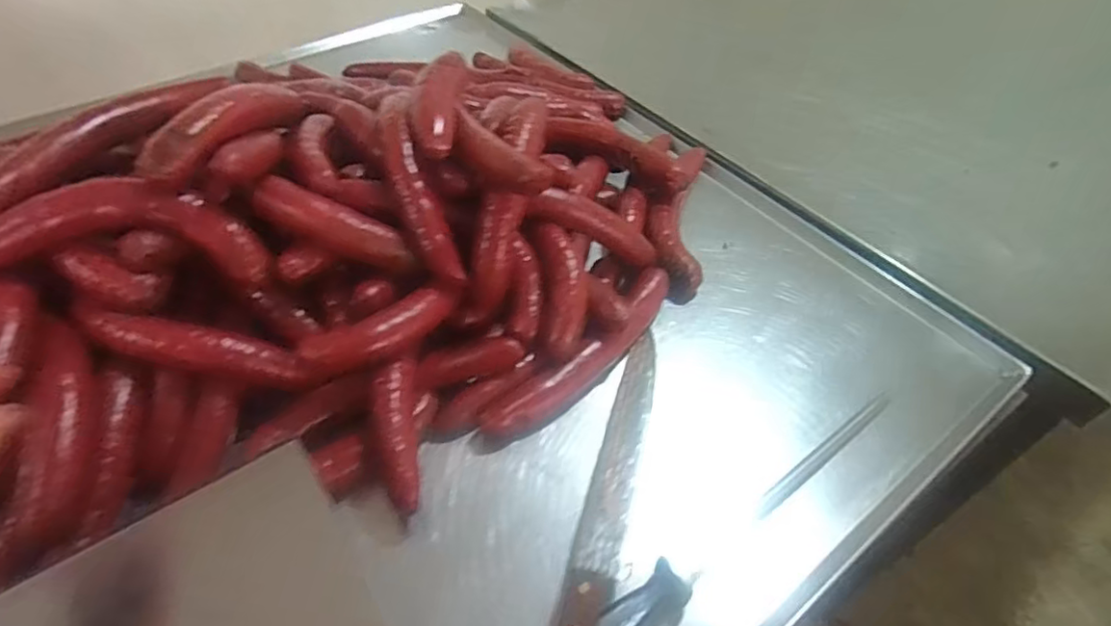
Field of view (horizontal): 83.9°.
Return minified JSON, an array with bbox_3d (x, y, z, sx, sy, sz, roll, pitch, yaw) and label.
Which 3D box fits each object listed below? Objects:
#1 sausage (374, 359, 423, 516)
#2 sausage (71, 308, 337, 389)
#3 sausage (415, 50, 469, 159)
[{"bbox_3d":[-0.130,0.100,0.514,0.033,0.046,0.125,-6,65,-9],"label":"sausage"},{"bbox_3d":[-0.293,0.032,0.519,0.191,0.034,0.030,17,47,-16],"label":"sausage"},{"bbox_3d":[-0.109,-0.197,0.577,0.040,0.033,0.127,3,49,-1],"label":"sausage"}]

